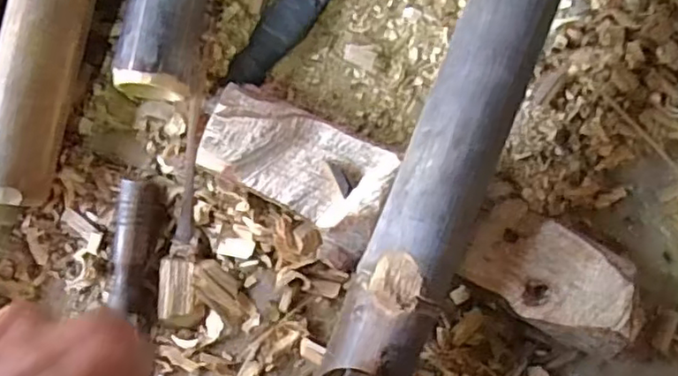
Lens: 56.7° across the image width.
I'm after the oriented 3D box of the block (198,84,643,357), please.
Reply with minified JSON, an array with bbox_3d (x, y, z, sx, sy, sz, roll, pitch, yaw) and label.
[{"bbox_3d":[0.055,0.029,0.460,0.329,0.057,0.088,22,82,2],"label":"block"}]

